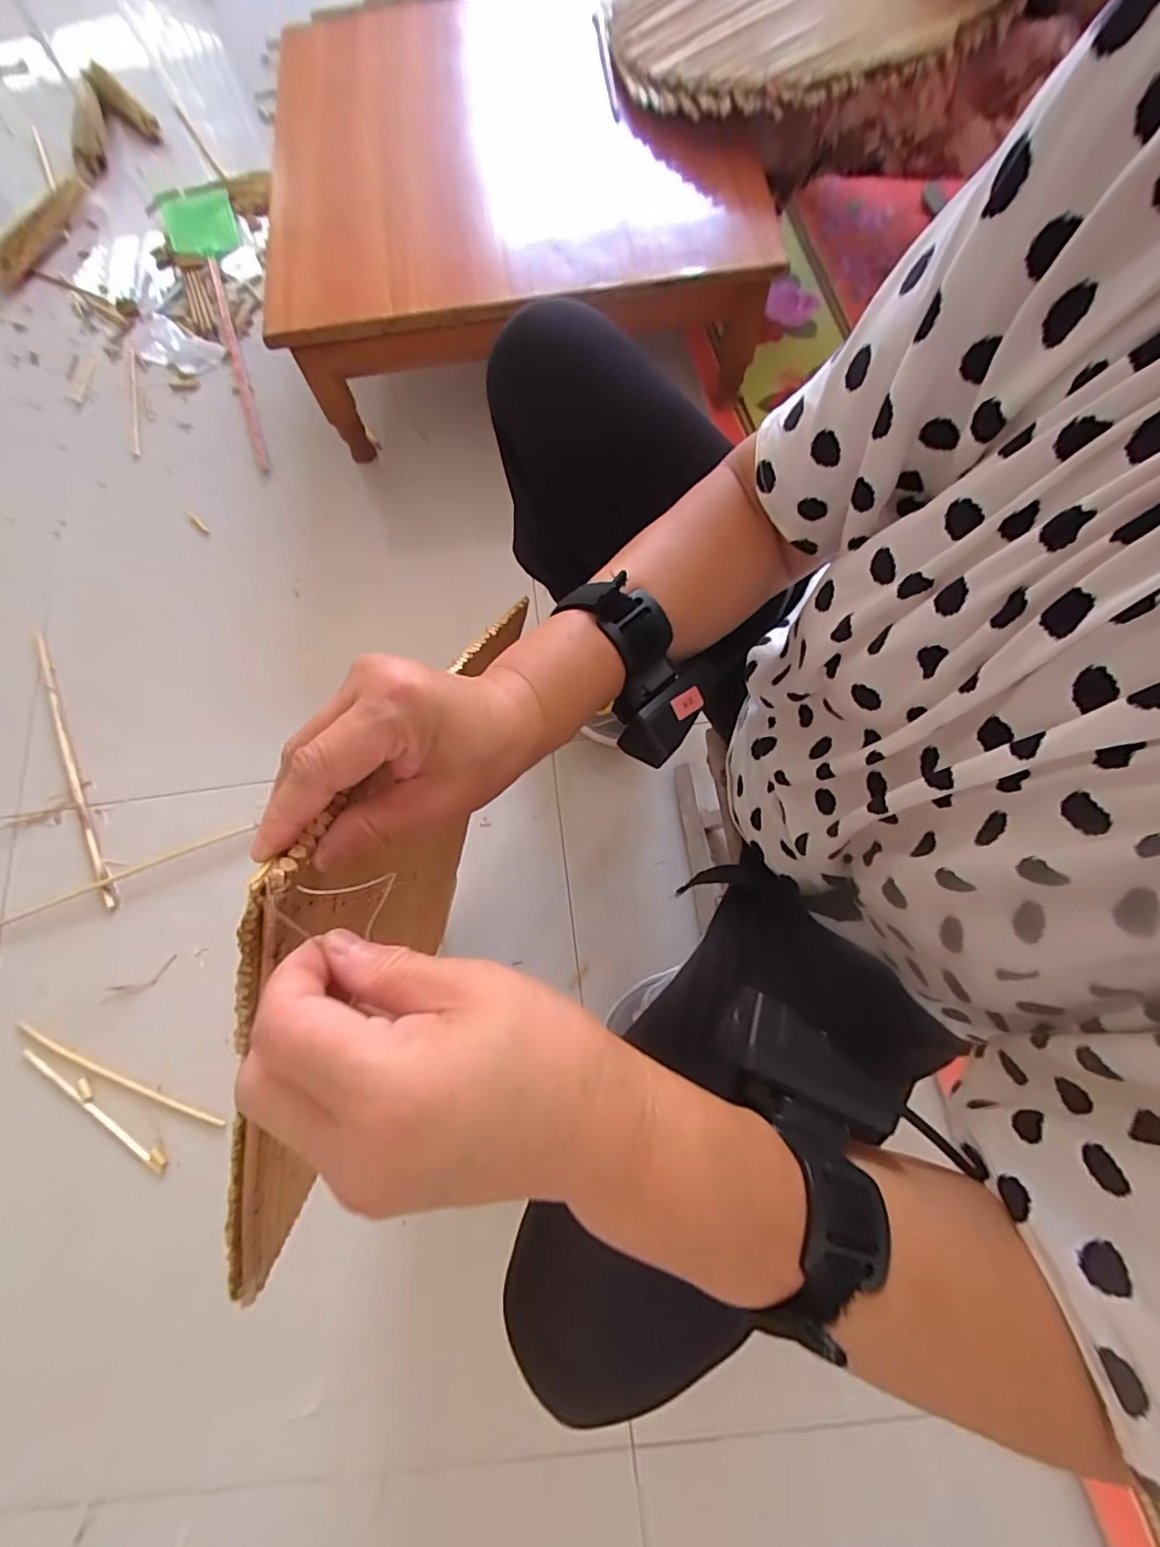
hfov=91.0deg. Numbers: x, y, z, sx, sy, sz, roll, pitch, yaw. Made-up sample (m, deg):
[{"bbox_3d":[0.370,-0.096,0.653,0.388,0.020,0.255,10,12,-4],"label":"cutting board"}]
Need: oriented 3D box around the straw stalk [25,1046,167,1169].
[{"bbox_3d":[-0.613,0.418,0.719,0.248,0.009,0.022,29,77,9],"label":"straw stalk"}]

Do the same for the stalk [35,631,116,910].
[{"bbox_3d":[-0.751,-0.014,0.840,0.022,0.010,0.460,-27,75,-4],"label":"stalk"}]

